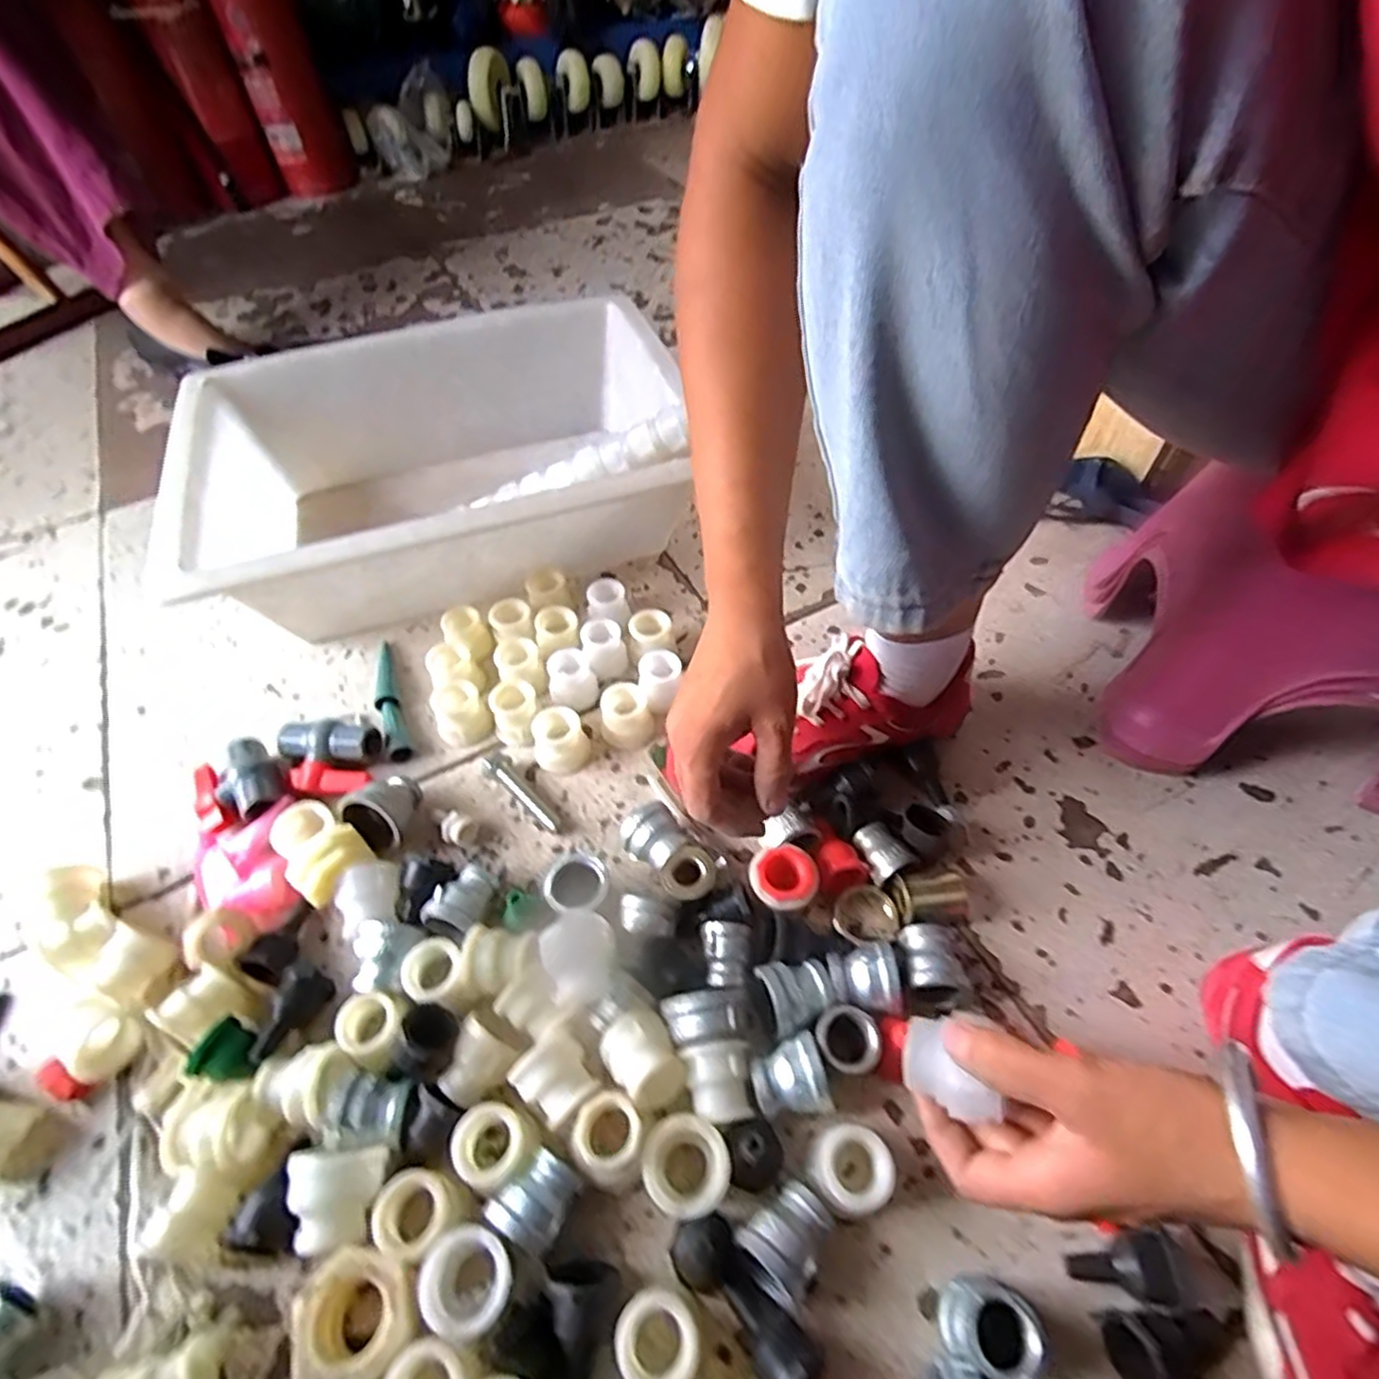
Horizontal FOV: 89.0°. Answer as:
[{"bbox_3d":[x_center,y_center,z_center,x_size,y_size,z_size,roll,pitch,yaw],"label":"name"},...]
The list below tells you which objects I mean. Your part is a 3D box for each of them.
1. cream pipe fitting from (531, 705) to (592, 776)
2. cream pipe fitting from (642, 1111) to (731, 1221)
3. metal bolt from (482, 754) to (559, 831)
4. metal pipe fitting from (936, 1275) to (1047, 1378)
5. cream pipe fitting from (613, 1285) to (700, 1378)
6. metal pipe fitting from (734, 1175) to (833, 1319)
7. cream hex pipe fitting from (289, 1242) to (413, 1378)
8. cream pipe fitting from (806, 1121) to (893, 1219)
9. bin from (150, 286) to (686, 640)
[{"bbox_3d":[-0.101,0.040,0.544,0.040,0.037,0.039,-1,52,1],"label":"cream pipe fitting"},{"bbox_3d":[-0.002,0.256,0.376,0.045,0.037,0.043,-1,52,1],"label":"cream pipe fitting"},{"bbox_3d":[-0.129,0.073,0.527,0.088,0.016,0.017,36,61,26],"label":"metal bolt"},{"bbox_3d":[0.140,0.301,0.330,0.036,0.041,0.033,17,54,14],"label":"metal pipe fitting"},{"bbox_3d":[-0.014,0.308,0.334,0.037,0.035,0.037,34,60,25],"label":"cream pipe fitting"},{"bbox_3d":[0.050,0.279,0.357,0.045,0.032,0.037,-39,60,-25],"label":"metal pipe fitting"},{"bbox_3d":[-0.160,0.305,0.344,0.057,0.033,0.050,-1,52,1],"label":"cream hex pipe fitting"},{"bbox_3d":[0.085,0.254,0.372,0.037,0.038,0.039,-1,52,1],"label":"cream pipe fitting"},{"bbox_3d":[-0.228,-0.209,0.675,0.432,0.141,0.323,-20,54,-13],"label":"bin"}]

